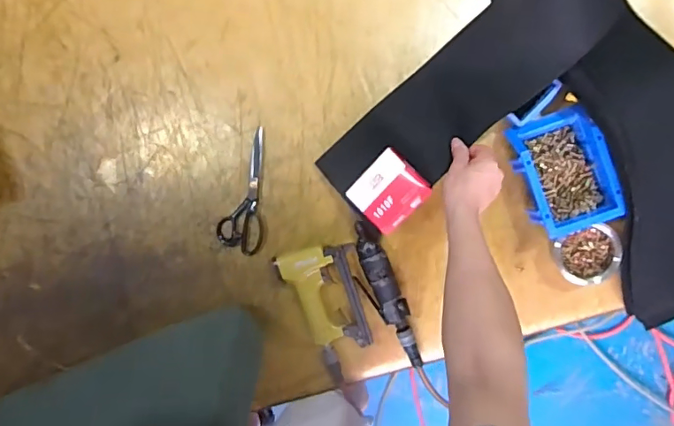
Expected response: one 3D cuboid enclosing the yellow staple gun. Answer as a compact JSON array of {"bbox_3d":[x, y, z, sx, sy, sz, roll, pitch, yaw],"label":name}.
[{"bbox_3d":[-0.023,0.152,0.858,0.126,0.043,0.192,-17,93,7],"label":"yellow staple gun"}]

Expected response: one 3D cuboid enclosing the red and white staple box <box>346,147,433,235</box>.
[{"bbox_3d":[0.082,-0.033,0.777,0.096,0.023,0.104,44,97,0],"label":"red and white staple box"}]

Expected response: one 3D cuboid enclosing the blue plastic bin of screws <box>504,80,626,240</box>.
[{"bbox_3d":[0.357,-0.076,0.800,0.130,0.071,0.210,-22,93,7],"label":"blue plastic bin of screws"}]

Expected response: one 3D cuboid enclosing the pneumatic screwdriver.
[{"bbox_3d":[0.085,0.145,0.853,0.060,0.041,0.272,-24,92,7],"label":"pneumatic screwdriver"}]

